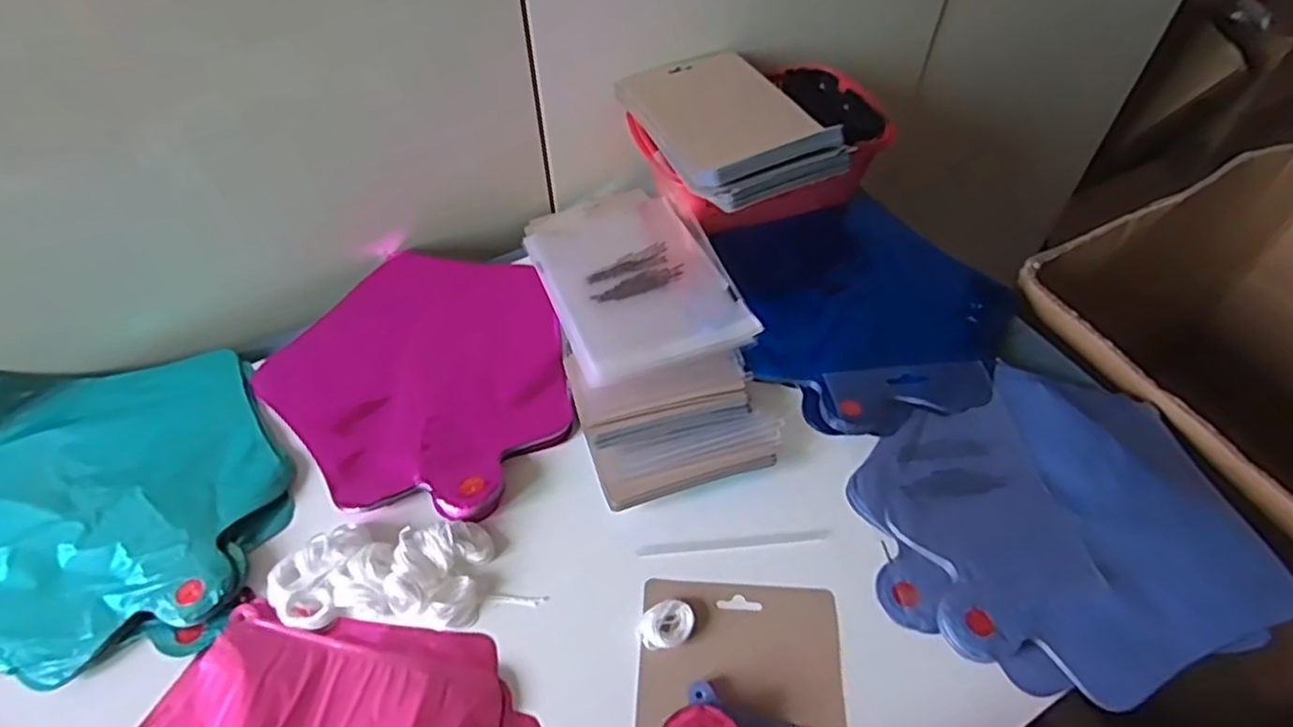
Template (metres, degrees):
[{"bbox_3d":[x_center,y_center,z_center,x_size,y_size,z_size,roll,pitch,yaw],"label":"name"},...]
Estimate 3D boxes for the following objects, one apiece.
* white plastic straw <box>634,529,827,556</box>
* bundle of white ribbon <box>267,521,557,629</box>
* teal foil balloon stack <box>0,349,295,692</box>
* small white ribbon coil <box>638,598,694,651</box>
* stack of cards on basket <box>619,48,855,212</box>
[{"bbox_3d":[0.055,0.113,0.443,0.120,0.005,0.008,-5,51,-3],"label":"white plastic straw"},{"bbox_3d":[-0.148,0.123,0.417,0.150,0.023,0.061,-3,51,-2],"label":"bundle of white ribbon"},{"bbox_3d":[-0.358,0.083,0.466,0.234,0.023,0.225,1,51,1],"label":"teal foil balloon stack"},{"bbox_3d":[0.011,0.152,0.405,0.032,0.011,0.025,-21,54,-16],"label":"small white ribbon coil"},{"bbox_3d":[0.063,-0.203,0.568,0.121,0.034,0.183,-20,54,-15],"label":"stack of cards on basket"}]

